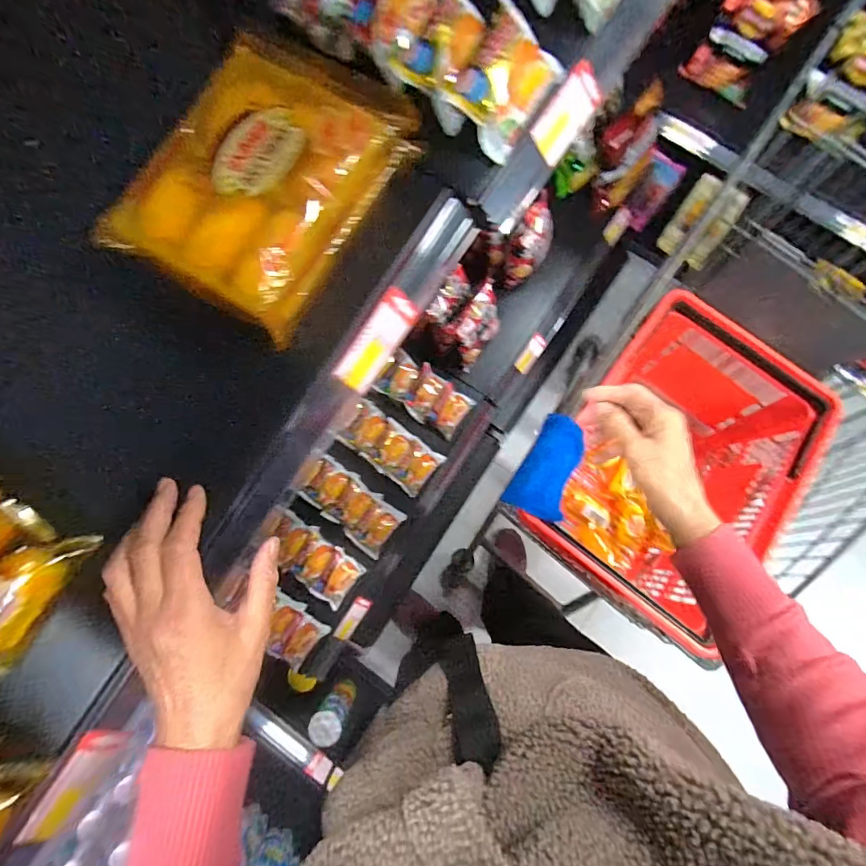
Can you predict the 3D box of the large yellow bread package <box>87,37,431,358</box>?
[{"bbox_3d":[-0.128,-0.195,0.347,0.154,0.077,0.207,29,83,5],"label":"large yellow bread package"}]

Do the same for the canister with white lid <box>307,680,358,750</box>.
[{"bbox_3d":[-0.223,0.633,1.039,0.068,0.186,0.057,34,84,5],"label":"canister with white lid"}]

